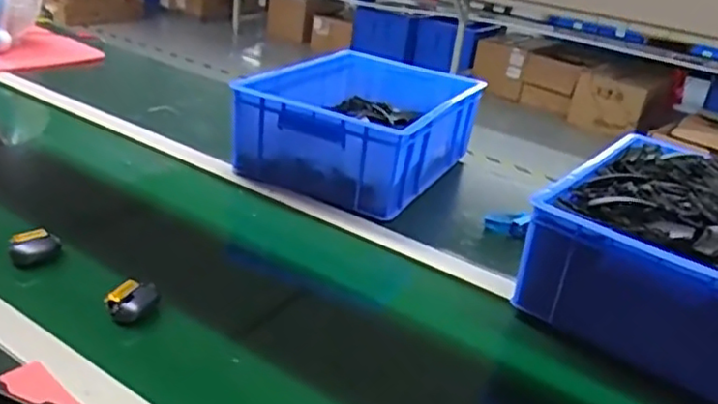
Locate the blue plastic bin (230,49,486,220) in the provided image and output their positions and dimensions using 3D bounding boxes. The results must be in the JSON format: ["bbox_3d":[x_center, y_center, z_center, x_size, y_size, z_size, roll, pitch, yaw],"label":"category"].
[{"bbox_3d":[0.002,-0.128,1.089,0.296,0.141,0.368,19,28,22],"label":"blue plastic bin"}]

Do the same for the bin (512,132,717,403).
[{"bbox_3d":[0.391,0.062,0.799,0.281,0.155,0.326,24,30,31],"label":"bin"}]

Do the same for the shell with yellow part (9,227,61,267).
[{"bbox_3d":[-0.381,0.053,0.767,0.055,0.033,0.025,-11,31,-33],"label":"shell with yellow part"}]

